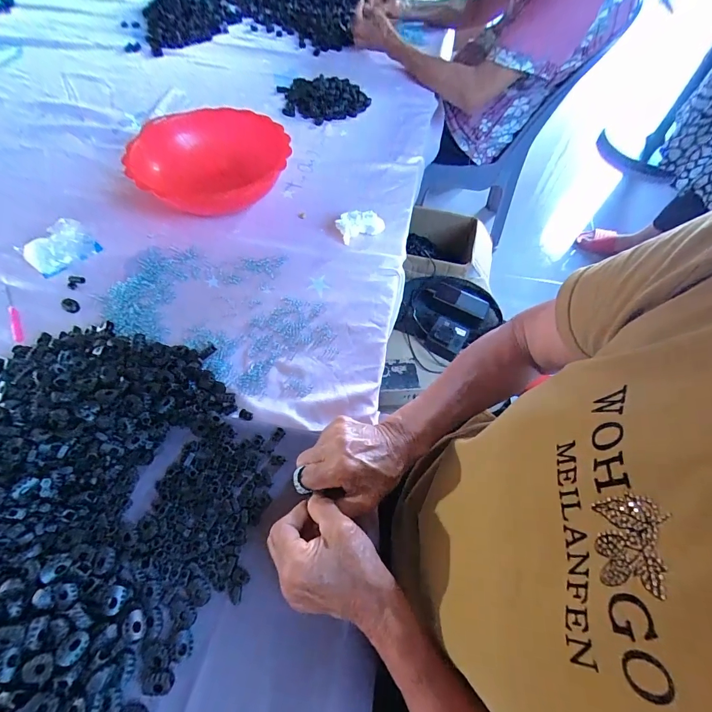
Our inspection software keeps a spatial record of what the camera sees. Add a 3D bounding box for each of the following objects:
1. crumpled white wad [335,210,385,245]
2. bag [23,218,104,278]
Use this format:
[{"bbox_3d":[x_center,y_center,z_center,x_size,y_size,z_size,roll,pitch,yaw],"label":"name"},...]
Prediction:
[{"bbox_3d":[0.007,-0.208,0.567,0.073,0.027,0.044,-13,58,-9],"label":"crumpled white wad"},{"bbox_3d":[-0.413,-0.150,0.508,0.087,0.053,0.041,-28,63,-20],"label":"bag"}]

